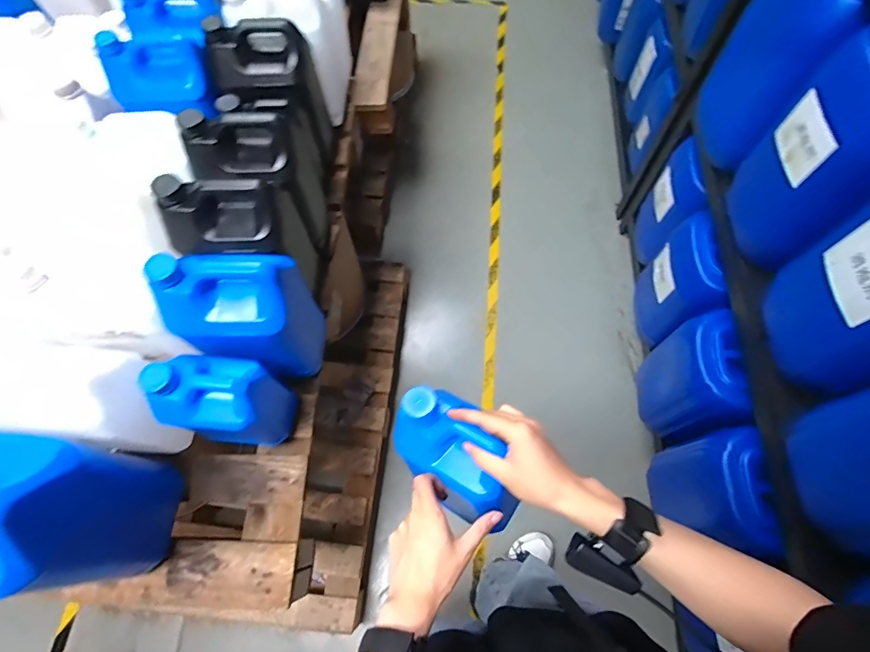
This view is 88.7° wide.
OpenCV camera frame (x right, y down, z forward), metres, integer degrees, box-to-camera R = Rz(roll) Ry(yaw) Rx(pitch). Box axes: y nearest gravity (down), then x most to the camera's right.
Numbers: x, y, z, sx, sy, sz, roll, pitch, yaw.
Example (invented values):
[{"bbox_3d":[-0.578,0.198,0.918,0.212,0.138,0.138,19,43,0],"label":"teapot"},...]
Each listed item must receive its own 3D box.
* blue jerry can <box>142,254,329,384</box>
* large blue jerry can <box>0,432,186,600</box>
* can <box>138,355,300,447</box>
[{"bbox_3d":[-0.295,-0.009,0.700,0.167,0.251,0.137,1,66,1],"label":"blue jerry can"},{"bbox_3d":[-0.517,0.244,0.581,0.186,0.337,0.171,7,66,4],"label":"large blue jerry can"},{"bbox_3d":[-0.318,0.115,0.689,0.141,0.208,0.099,4,66,3],"label":"can"}]

